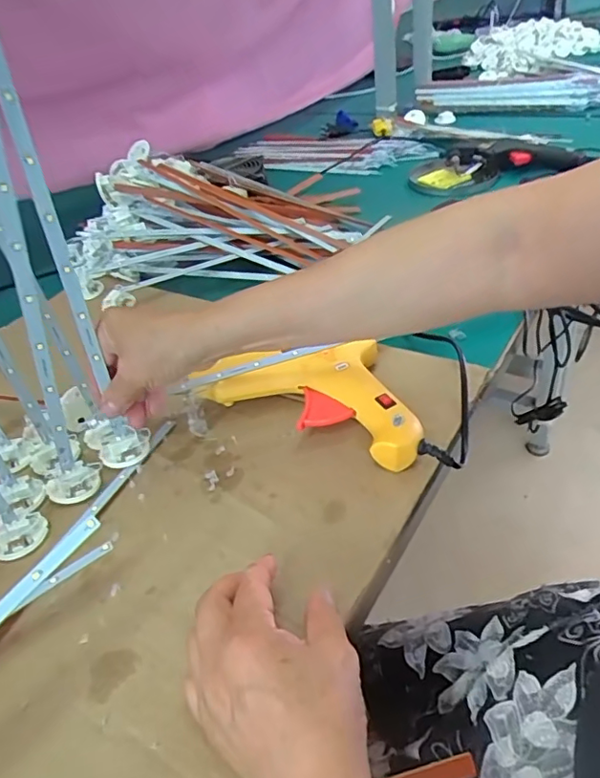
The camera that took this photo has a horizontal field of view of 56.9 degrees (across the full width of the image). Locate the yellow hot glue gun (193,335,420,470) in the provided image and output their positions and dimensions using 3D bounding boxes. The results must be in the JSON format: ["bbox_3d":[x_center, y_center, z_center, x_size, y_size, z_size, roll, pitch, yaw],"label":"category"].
[{"bbox_3d":[0.015,-0.001,0.462,0.199,0.034,0.112,16,44,28],"label":"yellow hot glue gun"}]

